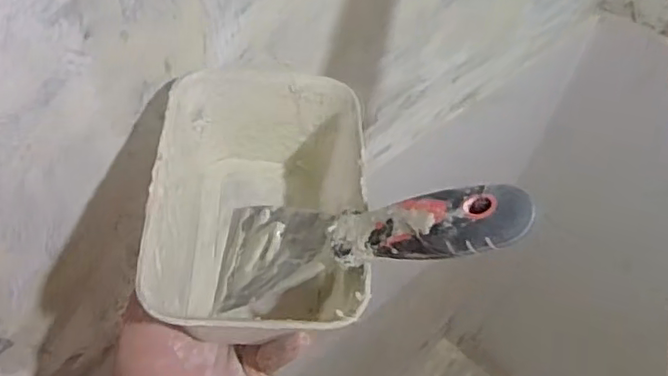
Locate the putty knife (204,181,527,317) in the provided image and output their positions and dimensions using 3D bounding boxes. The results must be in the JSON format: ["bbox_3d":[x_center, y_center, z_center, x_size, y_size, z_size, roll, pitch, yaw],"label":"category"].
[{"bbox_3d":[0.004,0.029,0.333,0.205,0.025,0.059,-13,33,42],"label":"putty knife"}]

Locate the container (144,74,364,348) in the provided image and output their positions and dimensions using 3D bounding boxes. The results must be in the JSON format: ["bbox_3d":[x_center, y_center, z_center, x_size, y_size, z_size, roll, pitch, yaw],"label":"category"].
[{"bbox_3d":[-0.044,0.018,0.381,0.116,0.086,0.167,0,48,-3],"label":"container"}]

